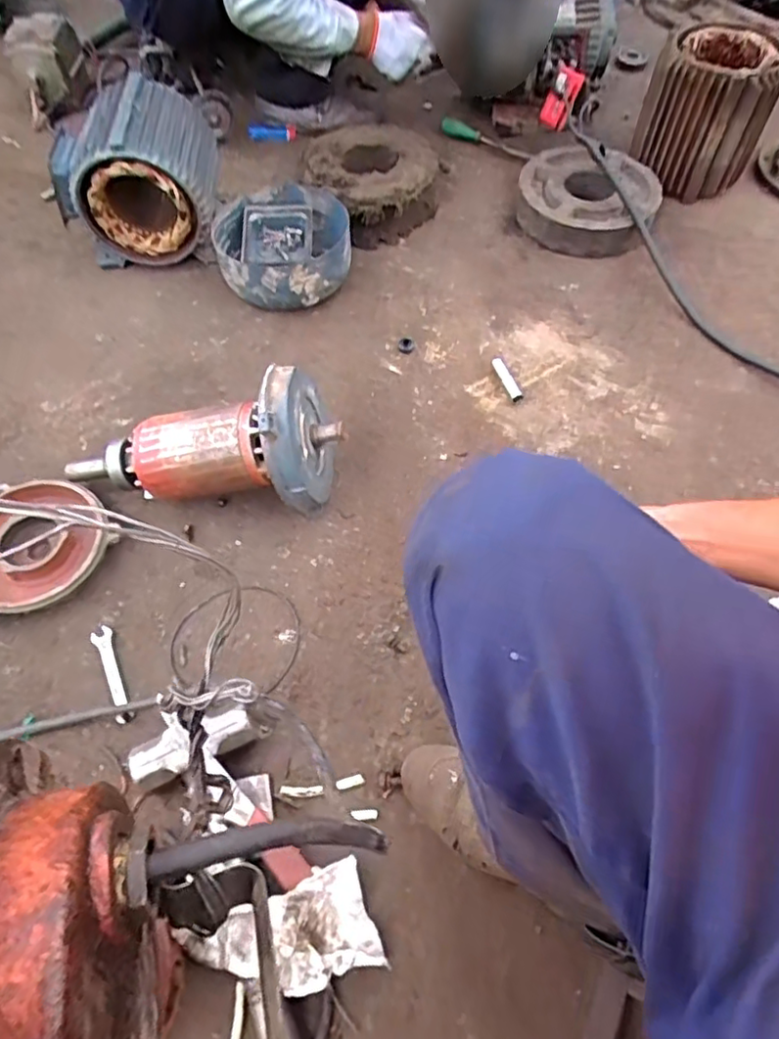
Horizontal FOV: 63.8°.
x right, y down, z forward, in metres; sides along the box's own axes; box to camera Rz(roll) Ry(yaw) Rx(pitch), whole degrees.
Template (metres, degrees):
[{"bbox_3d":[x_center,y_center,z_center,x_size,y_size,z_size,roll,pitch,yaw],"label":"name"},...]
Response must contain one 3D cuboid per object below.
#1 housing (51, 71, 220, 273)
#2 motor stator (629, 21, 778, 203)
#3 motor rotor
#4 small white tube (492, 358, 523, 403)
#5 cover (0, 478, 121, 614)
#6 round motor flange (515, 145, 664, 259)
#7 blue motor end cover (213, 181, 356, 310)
[{"bbox_3d":[-0.428,-0.575,1.054,0.243,0.223,0.218,-7,58,-6],"label":"housing"},{"bbox_3d":[0.533,-0.668,1.048,0.170,0.197,0.183,-14,59,-10],"label":"motor stator"},{"bbox_3d":[-0.242,-0.080,0.794,0.362,0.166,0.142,-5,56,12],"label":"motor rotor"},{"bbox_3d":[0.181,-0.217,0.962,0.016,0.015,0.090,-13,58,-10],"label":"small white tube"},{"bbox_3d":[-0.450,0.028,0.796,0.185,0.038,0.184,-27,62,-18],"label":"cover"},{"bbox_3d":[0.354,-0.576,1.132,0.245,0.099,0.219,18,58,10],"label":"round motor flange"},{"bbox_3d":[-0.180,-0.456,1.066,0.227,0.092,0.228,-4,57,-4],"label":"blue motor end cover"}]

